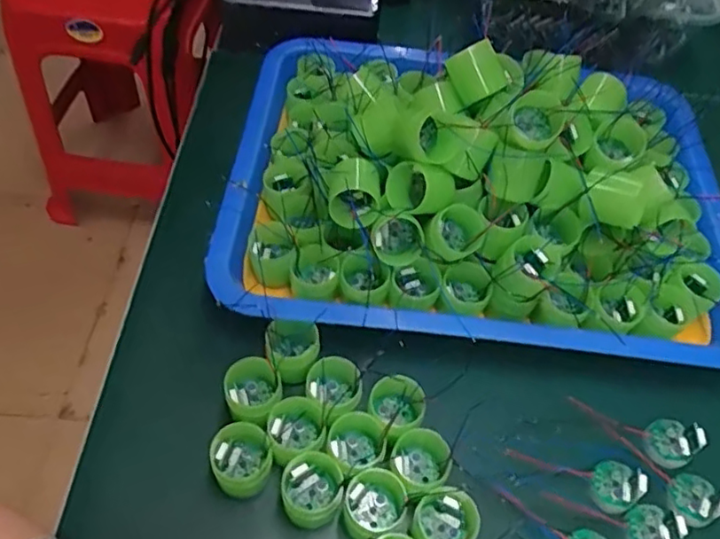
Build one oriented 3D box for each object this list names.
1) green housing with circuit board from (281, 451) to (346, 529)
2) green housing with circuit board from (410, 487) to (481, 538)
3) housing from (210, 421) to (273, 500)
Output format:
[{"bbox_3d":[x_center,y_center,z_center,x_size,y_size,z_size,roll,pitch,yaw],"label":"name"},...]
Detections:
[{"bbox_3d":[-0.024,0.110,0.313,0.029,0.027,0.029,-9,55,-11],"label":"green housing with circuit board"},{"bbox_3d":[0.041,0.125,0.308,0.031,0.019,0.029,2,54,-3],"label":"green housing with circuit board"},{"bbox_3d":[-0.059,0.097,0.319,0.029,0.031,0.028,2,54,-3],"label":"housing"}]

